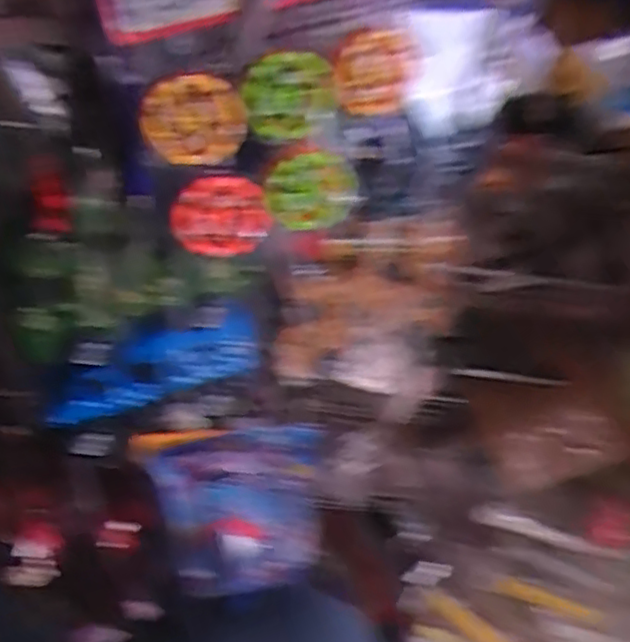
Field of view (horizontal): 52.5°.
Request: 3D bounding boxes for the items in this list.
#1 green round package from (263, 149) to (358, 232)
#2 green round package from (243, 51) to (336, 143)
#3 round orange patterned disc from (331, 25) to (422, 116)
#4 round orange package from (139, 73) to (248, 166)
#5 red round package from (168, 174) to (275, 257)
[{"bbox_3d":[-0.002,-0.071,0.350,0.053,0.045,0.011,-11,43,-22],"label":"green round package"},{"bbox_3d":[-0.014,-0.115,0.327,0.050,0.041,0.015,-10,43,-20],"label":"green round package"},{"bbox_3d":[0.033,-0.132,0.338,0.053,0.042,0.015,-18,46,-28],"label":"round orange patterned disc"},{"bbox_3d":[-0.059,-0.098,0.313,0.049,0.042,0.009,-6,42,-17],"label":"round orange package"},{"bbox_3d":[-0.049,-0.055,0.338,0.051,0.042,0.009,-4,41,-14],"label":"red round package"}]

